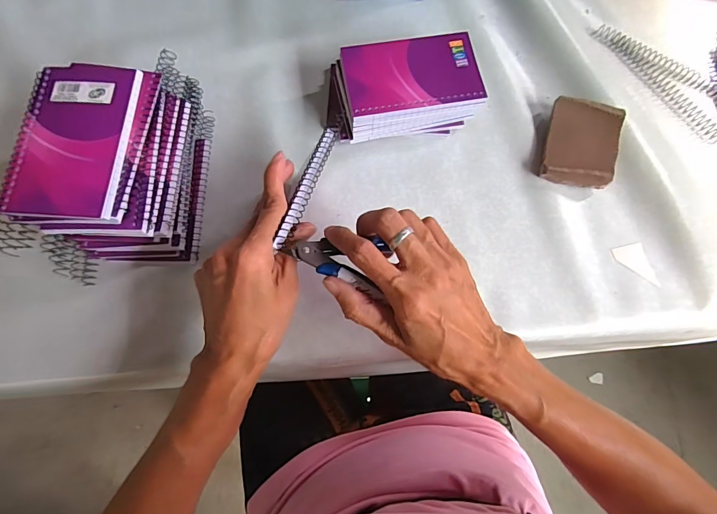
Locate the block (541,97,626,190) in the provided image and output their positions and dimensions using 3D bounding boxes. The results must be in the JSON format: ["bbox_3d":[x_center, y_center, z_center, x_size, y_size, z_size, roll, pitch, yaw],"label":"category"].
[{"bbox_3d":[0.224,-0.114,0.391,0.066,0.027,0.084,15,75,4],"label":"block"}]

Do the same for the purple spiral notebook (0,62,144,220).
[{"bbox_3d":[-0.226,-0.096,0.307,0.086,0.007,0.134,3,74,0],"label":"purple spiral notebook"}]

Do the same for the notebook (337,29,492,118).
[{"bbox_3d":[0.052,-0.179,0.375,0.129,0.007,0.078,-10,76,-3],"label":"notebook"}]

